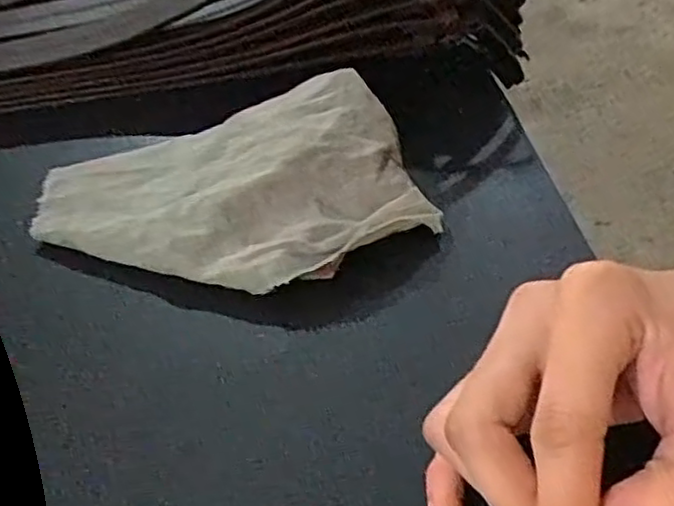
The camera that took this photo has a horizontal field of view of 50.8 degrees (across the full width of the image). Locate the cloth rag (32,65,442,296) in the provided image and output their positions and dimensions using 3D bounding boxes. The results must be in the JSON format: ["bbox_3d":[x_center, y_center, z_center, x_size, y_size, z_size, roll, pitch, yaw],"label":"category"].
[{"bbox_3d":[-0.056,-0.032,0.339,0.188,0.037,0.110,-8,46,2],"label":"cloth rag"}]

